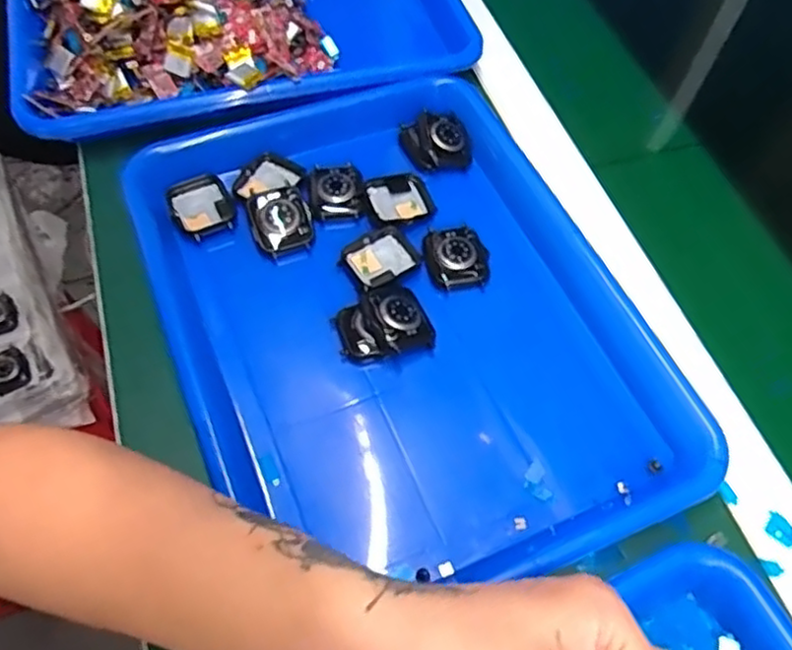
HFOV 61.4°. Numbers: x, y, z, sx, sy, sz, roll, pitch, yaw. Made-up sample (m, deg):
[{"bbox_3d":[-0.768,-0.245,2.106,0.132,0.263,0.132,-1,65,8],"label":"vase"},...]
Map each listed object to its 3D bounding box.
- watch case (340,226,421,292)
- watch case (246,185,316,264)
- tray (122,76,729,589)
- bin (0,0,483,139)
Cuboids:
[{"bbox_3d":[-0.010,-0.042,0.422,0.044,0.011,0.036,-31,65,-19],"label":"watch case"},{"bbox_3d":[-0.074,-0.067,0.430,0.038,0.015,0.044,-22,87,-10],"label":"watch case"},{"bbox_3d":[0.006,-0.008,0.401,0.269,0.042,0.330,-21,62,-14],"label":"tray"},{"bbox_3d":[-0.117,-0.261,0.538,0.357,0.080,0.266,-16,61,-11],"label":"bin"}]

